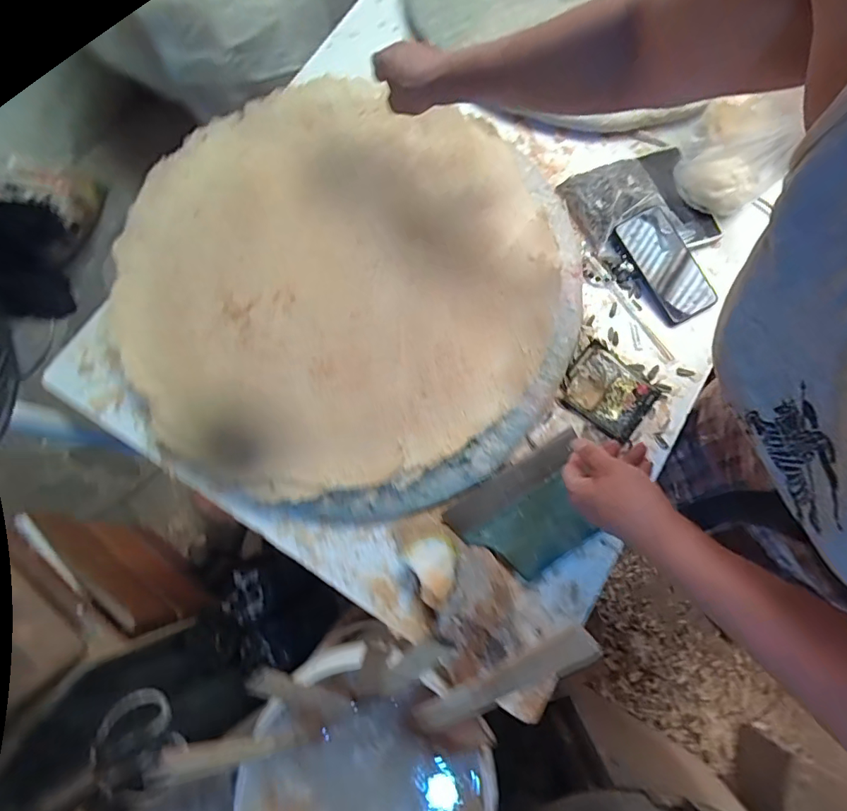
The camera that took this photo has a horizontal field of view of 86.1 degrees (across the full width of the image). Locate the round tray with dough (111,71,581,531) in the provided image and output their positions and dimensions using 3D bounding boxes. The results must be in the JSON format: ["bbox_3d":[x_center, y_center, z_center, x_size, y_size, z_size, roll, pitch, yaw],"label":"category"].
[{"bbox_3d":[-0.111,-0.168,0.635,0.611,0.047,0.604,0,74,0],"label":"round tray with dough"}]

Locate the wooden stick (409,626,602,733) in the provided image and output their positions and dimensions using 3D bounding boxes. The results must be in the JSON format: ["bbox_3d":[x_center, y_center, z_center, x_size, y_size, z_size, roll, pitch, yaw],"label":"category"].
[{"bbox_3d":[0.063,0.287,0.459,0.030,0.304,0.012,44,39,12],"label":"wooden stick"}]

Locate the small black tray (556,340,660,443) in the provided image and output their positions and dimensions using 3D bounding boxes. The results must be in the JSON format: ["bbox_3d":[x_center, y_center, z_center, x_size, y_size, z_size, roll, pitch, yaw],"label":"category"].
[{"bbox_3d":[0.239,-0.020,0.595,0.114,0.010,0.093,37,78,10],"label":"small black tray"}]

